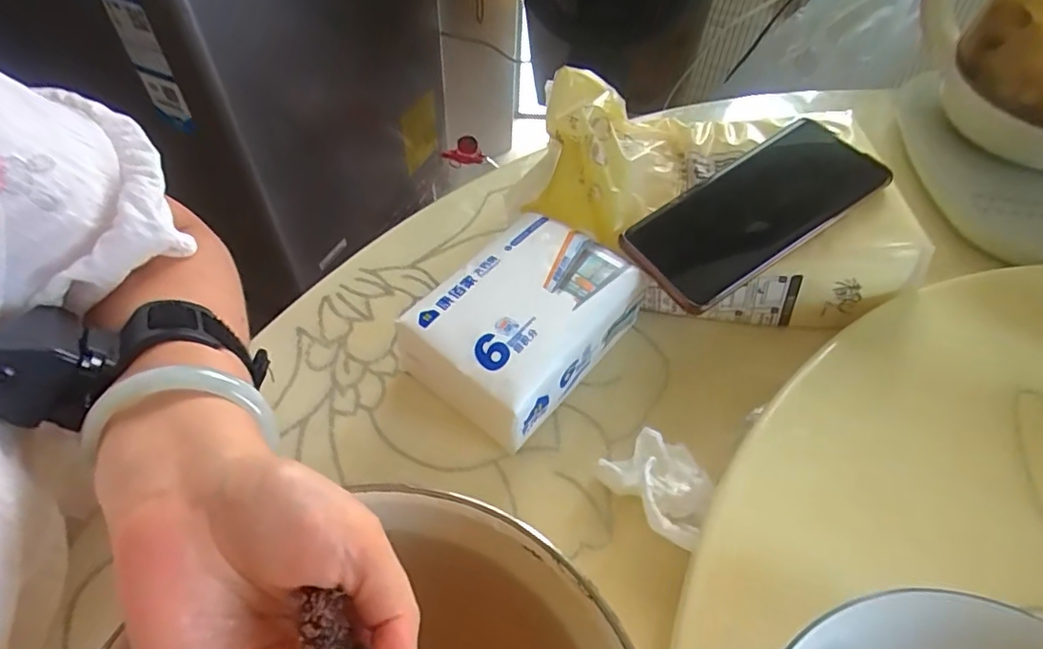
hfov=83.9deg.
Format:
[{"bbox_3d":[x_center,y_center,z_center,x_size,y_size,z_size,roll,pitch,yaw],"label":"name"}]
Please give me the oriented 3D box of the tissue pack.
[{"bbox_3d":[0.002,-0.003,0.356,0.095,0.050,0.126,34,60,22],"label":"tissue pack"}]

